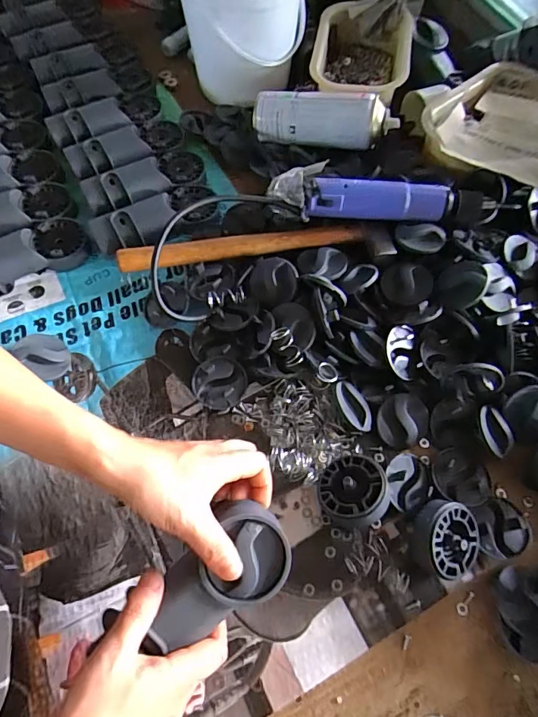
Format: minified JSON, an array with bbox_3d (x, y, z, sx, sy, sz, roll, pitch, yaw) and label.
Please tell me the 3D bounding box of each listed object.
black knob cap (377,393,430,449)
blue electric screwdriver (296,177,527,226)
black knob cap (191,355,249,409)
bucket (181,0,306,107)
[{"bbox_3d":[0.140,0.065,0.451,0.054,0.015,0.054,0,92,-7],"label":"black knob cap"},{"bbox_3d":[0.163,-0.182,0.509,0.247,0.038,0.042,0,66,0],"label":"blue electric screwdriver"},{"bbox_3d":[-0.052,0.024,0.464,0.055,0.015,0.057,0,66,0],"label":"black knob cap"},{"bbox_3d":[-0.038,-0.492,0.618,0.174,0.161,0.181,-1,66,-1],"label":"bucket"}]

